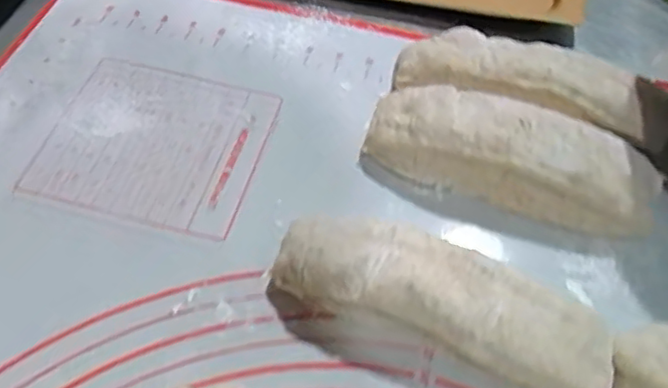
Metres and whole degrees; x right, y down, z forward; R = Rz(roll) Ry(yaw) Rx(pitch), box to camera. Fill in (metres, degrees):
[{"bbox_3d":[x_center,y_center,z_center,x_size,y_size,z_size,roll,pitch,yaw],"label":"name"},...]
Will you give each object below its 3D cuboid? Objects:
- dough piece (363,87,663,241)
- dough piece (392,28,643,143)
[{"bbox_3d":[0.097,-0.022,0.357,0.158,0.040,0.050,17,53,10],"label":"dough piece"},{"bbox_3d":[0.113,-0.063,0.386,0.154,0.039,0.050,15,53,8],"label":"dough piece"}]

